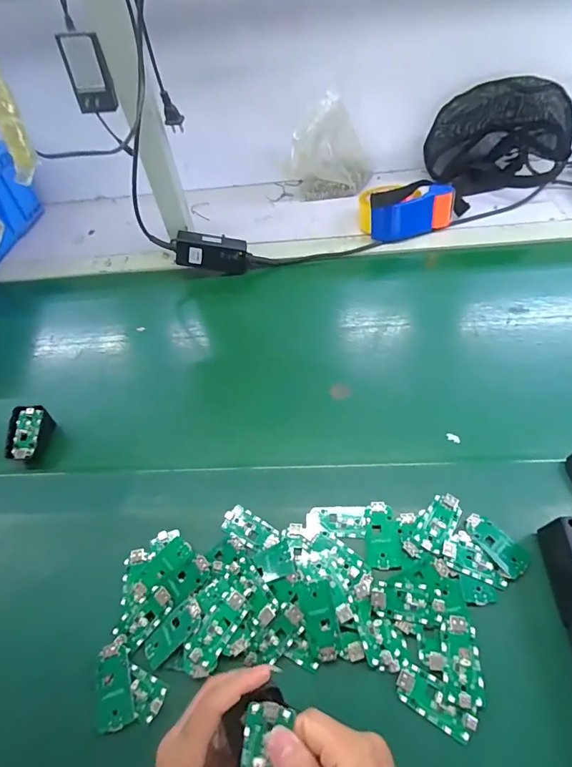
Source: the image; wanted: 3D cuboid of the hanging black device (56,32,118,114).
[{"bbox_3d":[-0.259,-0.407,0.554,0.051,0.083,0.026,-10,40,-2],"label":"hanging black device"}]

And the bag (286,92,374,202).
[{"bbox_3d":[0.086,-0.442,0.805,0.143,0.157,0.086,7,53,12],"label":"bag"}]

